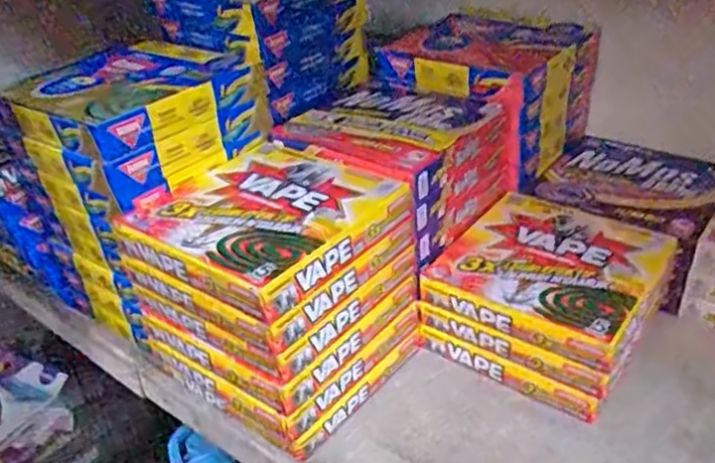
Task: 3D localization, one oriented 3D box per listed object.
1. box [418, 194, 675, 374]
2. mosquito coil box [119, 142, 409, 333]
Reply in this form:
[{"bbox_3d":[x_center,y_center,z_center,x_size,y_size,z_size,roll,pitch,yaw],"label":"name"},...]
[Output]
[{"bbox_3d":[0.139,0.029,0.459,0.138,0.028,0.135,19,36,32],"label":"box"},{"bbox_3d":[-0.059,-0.009,0.404,0.129,0.026,0.133,20,36,33],"label":"mosquito coil box"}]

